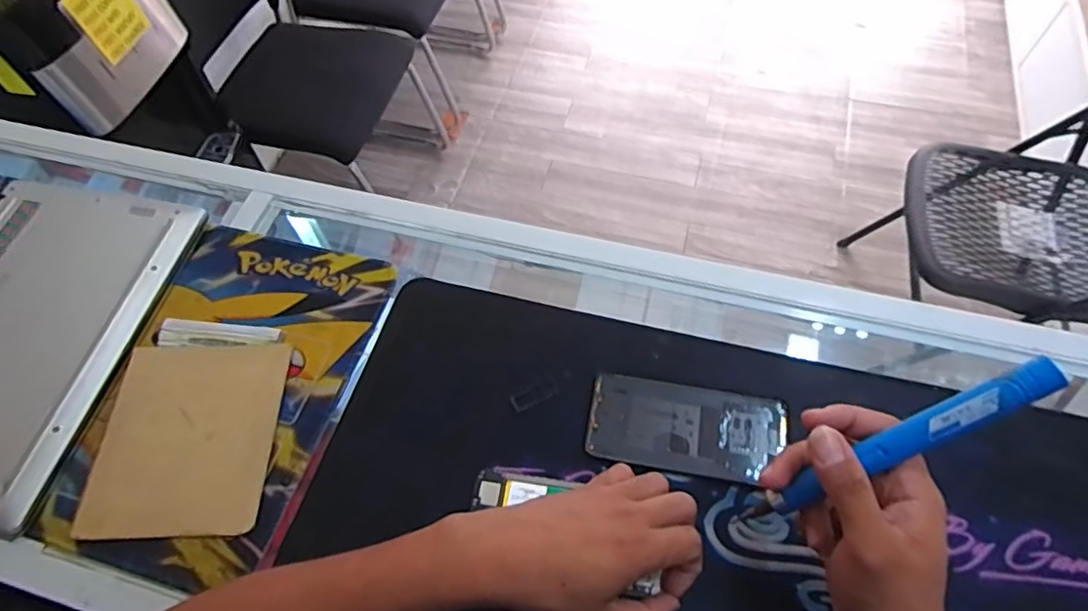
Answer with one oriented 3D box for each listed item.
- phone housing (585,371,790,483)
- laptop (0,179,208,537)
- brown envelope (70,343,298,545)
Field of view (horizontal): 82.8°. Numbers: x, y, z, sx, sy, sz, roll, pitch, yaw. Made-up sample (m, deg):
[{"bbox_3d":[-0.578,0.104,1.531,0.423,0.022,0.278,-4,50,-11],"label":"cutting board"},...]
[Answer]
[{"bbox_3d":[0.113,0.096,0.485,0.150,0.006,0.071,7,60,7],"label":"phone housing"},{"bbox_3d":[-0.470,0.024,0.547,0.214,0.023,0.306,8,60,8],"label":"laptop"},{"bbox_3d":[-0.287,0.104,0.494,0.137,0.011,0.152,-3,59,2],"label":"brown envelope"}]

